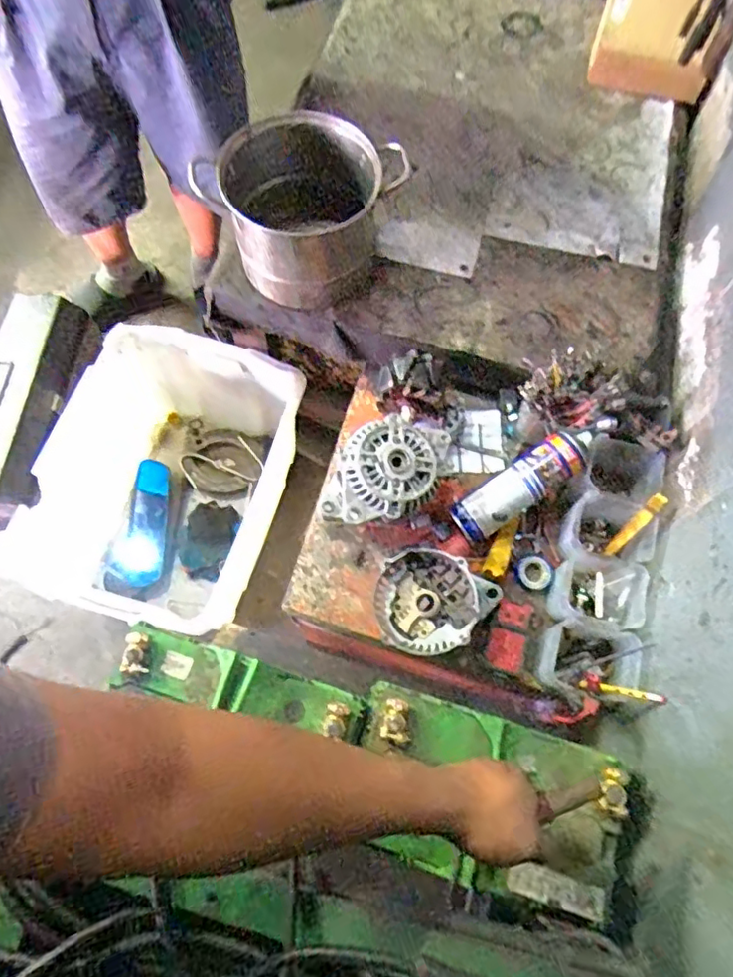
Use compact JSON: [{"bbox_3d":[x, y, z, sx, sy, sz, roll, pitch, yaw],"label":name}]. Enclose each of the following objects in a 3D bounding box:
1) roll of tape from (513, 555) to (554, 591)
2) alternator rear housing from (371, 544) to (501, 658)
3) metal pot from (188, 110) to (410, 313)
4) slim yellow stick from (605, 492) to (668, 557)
[{"bbox_3d":[0.243,0.122,0.854,0.053,0.014,0.053,0,69,-1],"label":"roll of tape"},{"bbox_3d":[0.085,0.159,0.810,0.141,0.059,0.144,0,69,-1],"label":"alternator rear housing"},{"bbox_3d":[-0.110,-0.422,0.920,0.261,0.184,0.223,11,69,3],"label":"metal pot"},{"bbox_3d":[0.377,0.052,0.825,0.020,0.117,0.014,44,36,19],"label":"slim yellow stick"}]

